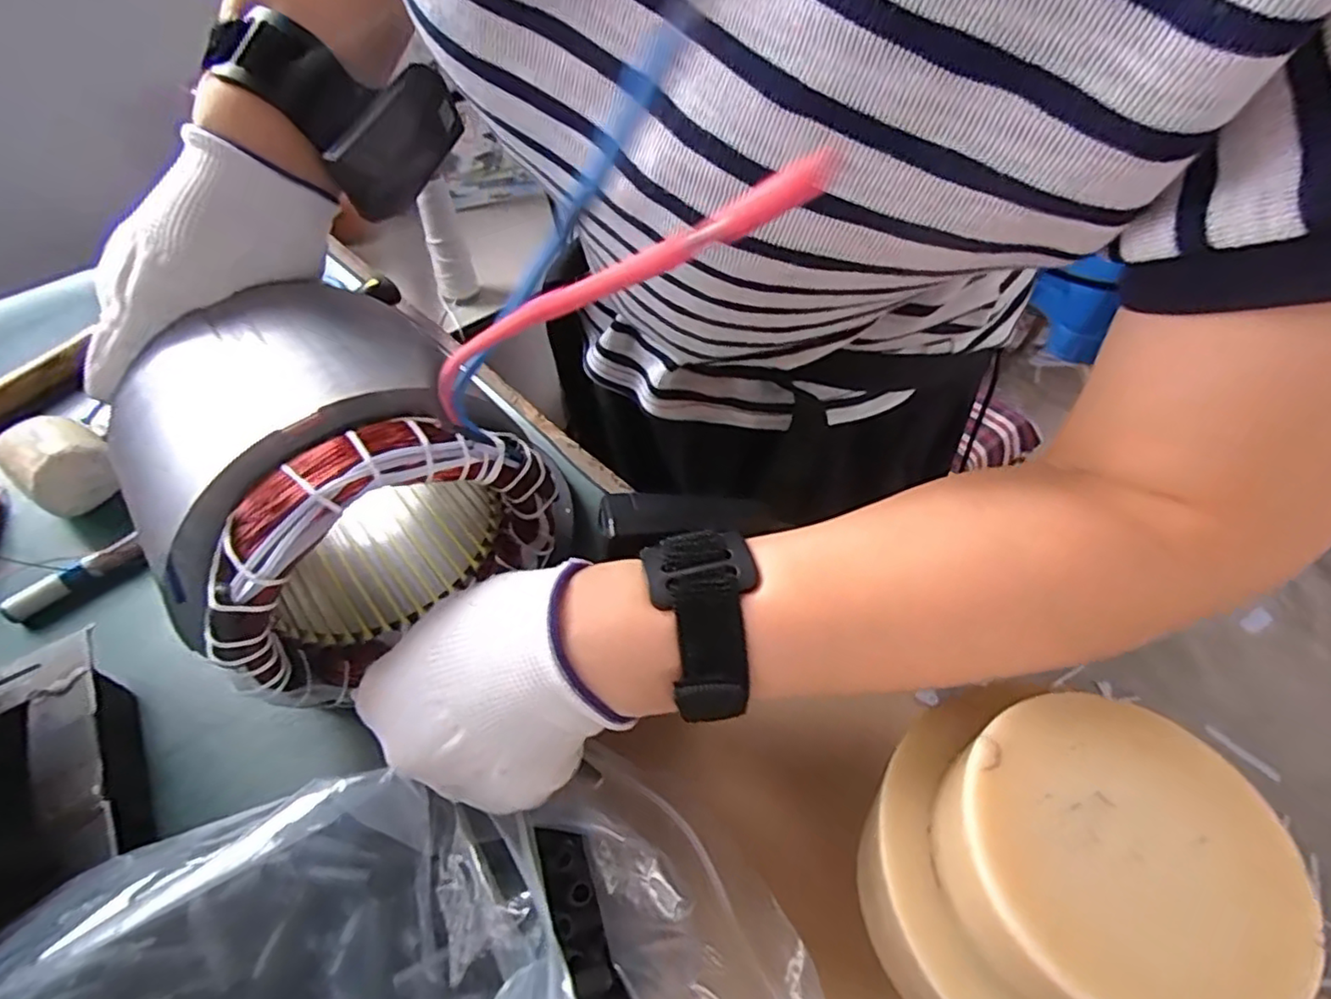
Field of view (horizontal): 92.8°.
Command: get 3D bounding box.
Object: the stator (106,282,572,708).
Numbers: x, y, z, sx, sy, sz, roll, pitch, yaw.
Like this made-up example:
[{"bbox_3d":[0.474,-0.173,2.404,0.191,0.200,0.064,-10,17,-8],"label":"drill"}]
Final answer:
[{"bbox_3d":[-0.153,0.003,0.283,0.150,0.128,0.129,31,57,24],"label":"stator"}]

